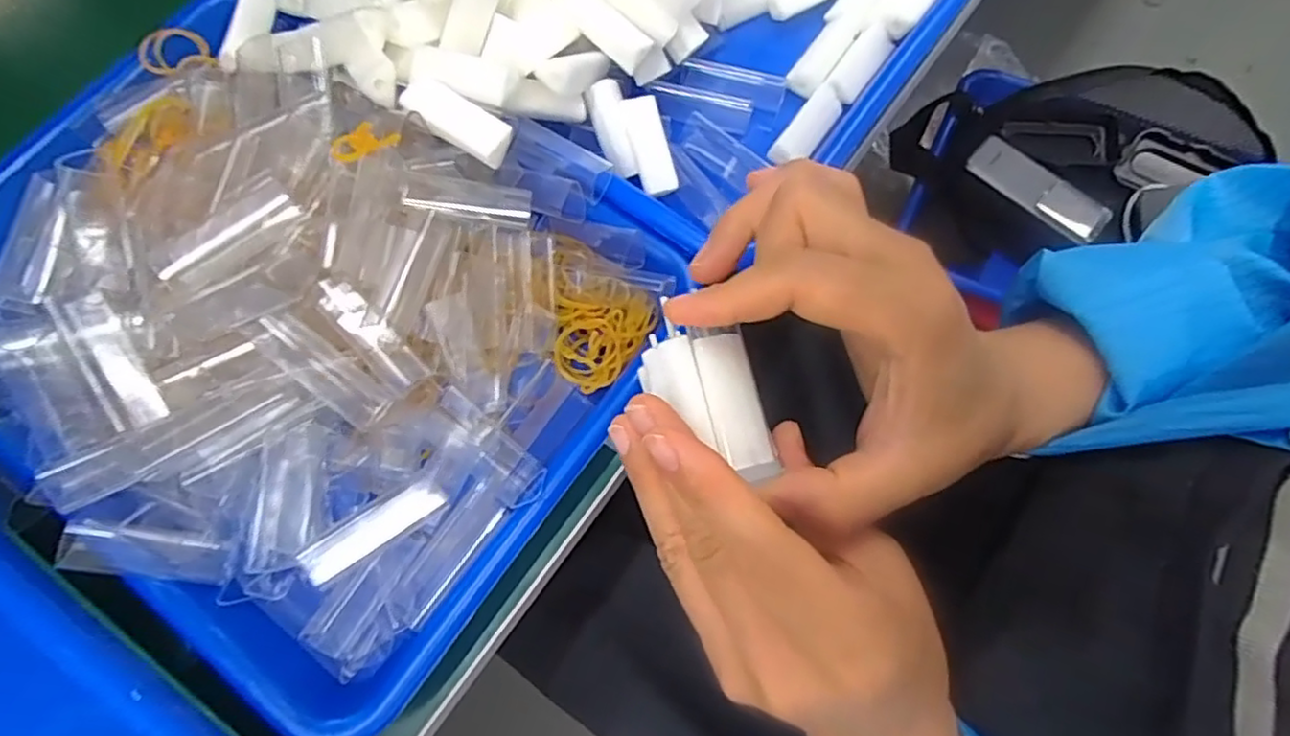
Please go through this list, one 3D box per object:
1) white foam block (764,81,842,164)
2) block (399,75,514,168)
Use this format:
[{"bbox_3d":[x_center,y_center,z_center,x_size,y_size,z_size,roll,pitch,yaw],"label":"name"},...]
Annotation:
[{"bbox_3d":[0.084,-0.123,0.332,0.017,0.009,0.050,35,76,13],"label":"white foam block"},{"bbox_3d":[-0.080,-0.107,0.278,0.047,0.008,0.020,32,75,-6],"label":"block"}]

